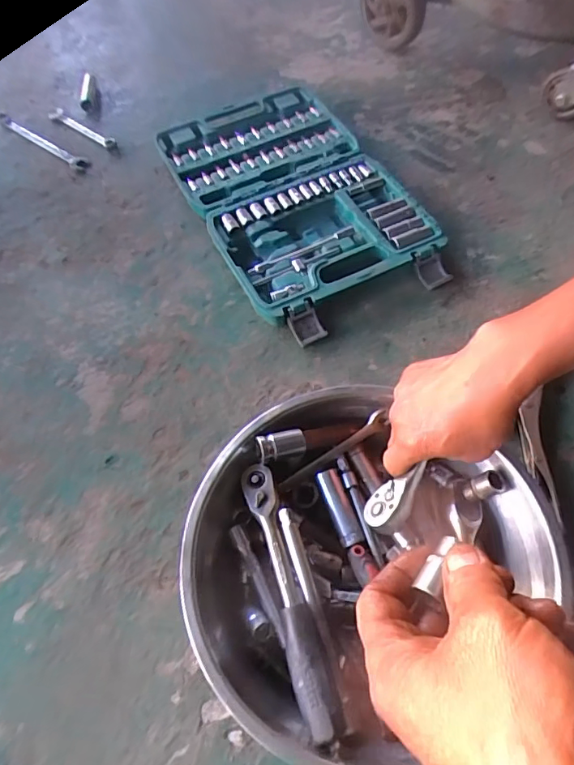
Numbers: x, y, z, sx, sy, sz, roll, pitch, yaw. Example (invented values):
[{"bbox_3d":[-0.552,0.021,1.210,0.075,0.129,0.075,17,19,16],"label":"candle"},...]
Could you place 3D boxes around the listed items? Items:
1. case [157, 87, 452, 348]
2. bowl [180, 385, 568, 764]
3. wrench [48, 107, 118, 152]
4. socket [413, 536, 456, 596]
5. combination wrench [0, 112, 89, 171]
[{"bbox_3d":[0.012,-0.240,0.652,0.248,0.043,0.399,-25,61,-12],"label":"case"},{"bbox_3d":[0.051,0.144,0.402,0.252,0.073,0.255,-1,59,2],"label":"bowl"},{"bbox_3d":[-0.301,-0.373,0.742,0.133,0.010,0.022,33,66,20],"label":"wrench"},{"bbox_3d":[0.067,0.082,0.227,0.010,0.008,0.028,25,57,16],"label":"socket"},{"bbox_3d":[-0.359,-0.352,0.732,0.185,0.015,0.021,32,65,20],"label":"combination wrench"}]

